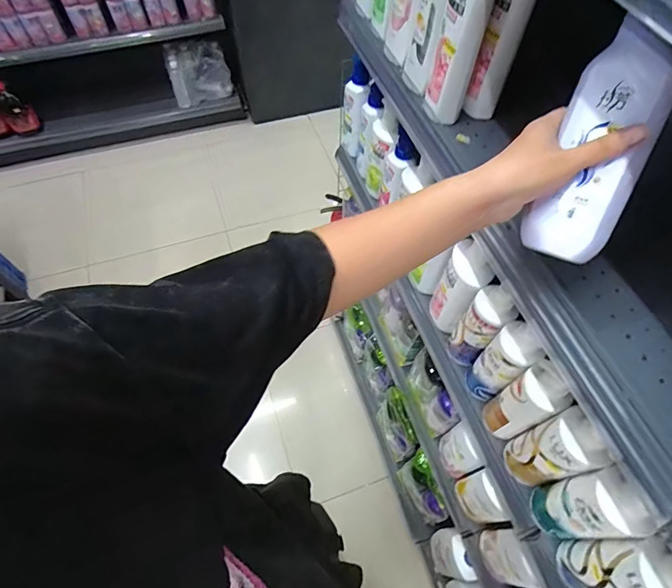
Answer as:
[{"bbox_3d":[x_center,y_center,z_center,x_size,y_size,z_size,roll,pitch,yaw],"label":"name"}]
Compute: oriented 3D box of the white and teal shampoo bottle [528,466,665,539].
[{"bbox_3d":[0.324,0.281,0.548,0.045,0.203,0.070,-14,61,-9],"label":"white and teal shampoo bottle"}]

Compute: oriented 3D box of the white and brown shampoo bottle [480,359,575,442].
[{"bbox_3d":[0.275,0.166,0.621,0.042,0.198,0.063,-27,64,-15],"label":"white and brown shampoo bottle"}]

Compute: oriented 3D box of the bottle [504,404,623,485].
[{"bbox_3d":[0.299,0.222,0.590,0.046,0.210,0.074,-12,61,-8],"label":"bottle"}]

